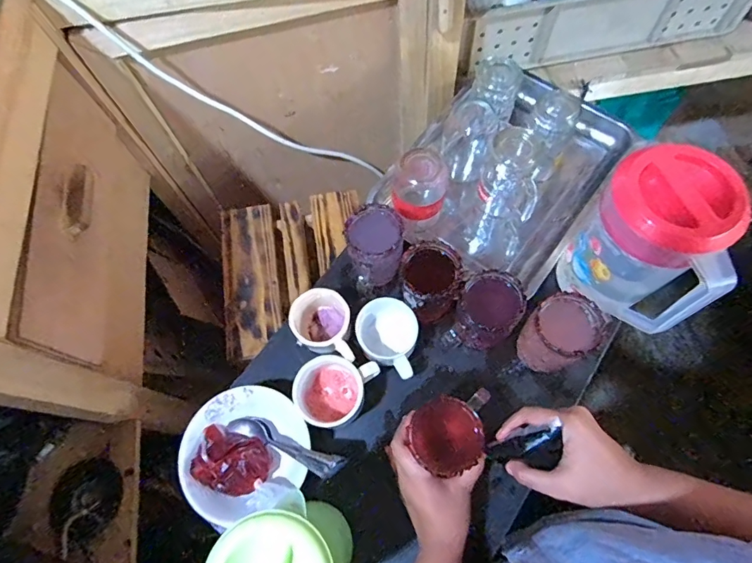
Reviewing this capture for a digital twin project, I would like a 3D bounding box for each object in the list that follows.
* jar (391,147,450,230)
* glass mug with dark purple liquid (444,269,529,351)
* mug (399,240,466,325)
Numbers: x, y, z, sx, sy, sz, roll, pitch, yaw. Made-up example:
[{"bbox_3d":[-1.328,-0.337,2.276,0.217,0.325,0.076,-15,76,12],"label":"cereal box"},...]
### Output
[{"bbox_3d":[0.065,-0.130,0.653,0.071,0.124,0.066,-1,68,2],"label":"jar"},{"bbox_3d":[0.144,0.046,0.574,0.083,0.124,0.073,25,71,12],"label":"glass mug with dark purple liquid"},{"bbox_3d":[0.071,0.006,0.591,0.074,0.121,0.073,-1,68,2],"label":"mug"}]

